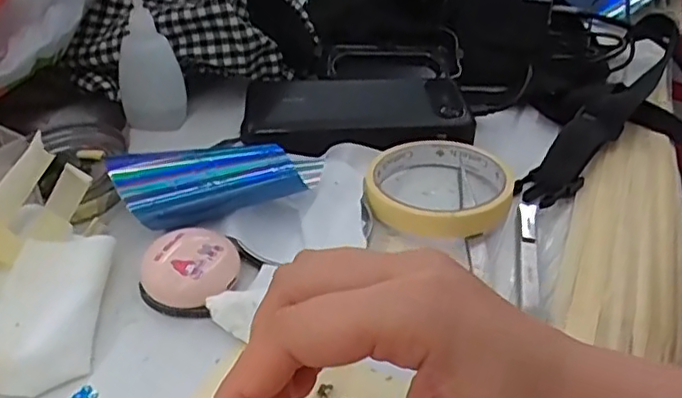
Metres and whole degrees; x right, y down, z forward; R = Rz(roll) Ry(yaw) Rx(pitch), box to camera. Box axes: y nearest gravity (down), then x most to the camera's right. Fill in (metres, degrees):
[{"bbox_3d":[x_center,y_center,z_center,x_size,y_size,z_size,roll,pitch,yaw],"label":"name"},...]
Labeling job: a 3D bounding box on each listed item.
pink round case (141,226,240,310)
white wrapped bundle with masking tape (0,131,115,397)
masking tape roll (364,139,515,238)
[{"bbox_3d":[-0.076,0.036,0.328,0.044,0.023,0.043,1,38,-1],"label":"pink round case"},{"bbox_3d":[-0.151,0.031,0.301,0.067,0.061,0.108,-1,38,-4],"label":"white wrapped bundle with masking tape"},{"bbox_3d":[0.058,-0.011,0.392,0.089,0.015,0.089,1,38,-1],"label":"masking tape roll"}]

